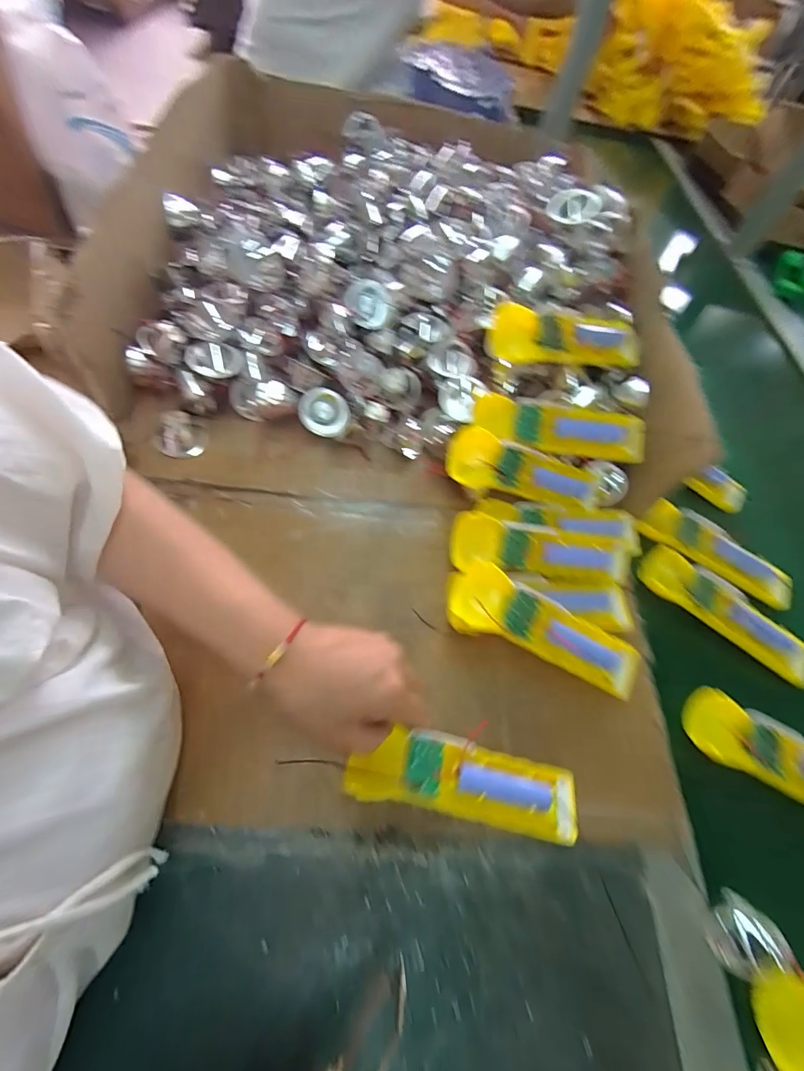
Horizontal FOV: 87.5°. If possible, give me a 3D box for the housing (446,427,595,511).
[{"bbox_3d":[0.120,-0.059,0.401,0.164,0.017,0.048,13,100,-16],"label":"housing"}]

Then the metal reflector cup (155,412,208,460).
[{"bbox_3d":[-0.212,-0.094,0.399,0.042,0.038,0.041,4,61,-7],"label":"metal reflector cup"}]

